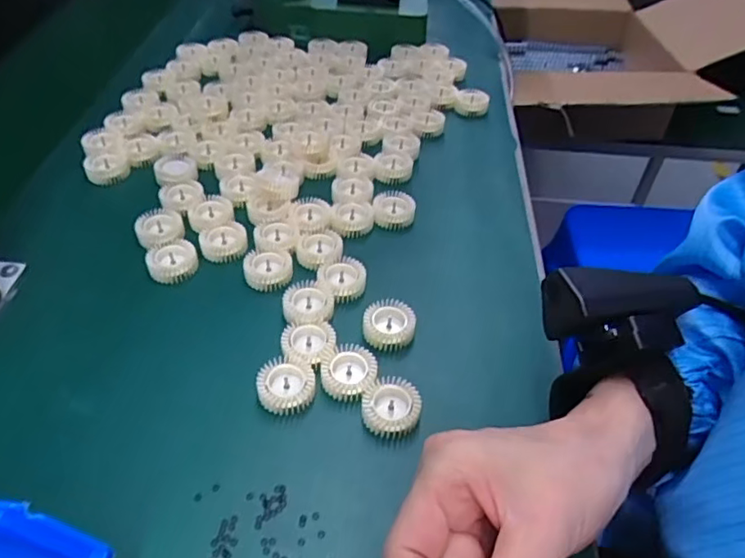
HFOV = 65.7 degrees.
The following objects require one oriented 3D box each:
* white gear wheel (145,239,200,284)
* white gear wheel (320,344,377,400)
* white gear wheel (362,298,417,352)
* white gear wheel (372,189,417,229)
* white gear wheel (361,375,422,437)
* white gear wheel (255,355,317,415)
[{"bbox_3d":[-0.132,-0.011,0.380,0.026,0.015,0.031,18,47,14],"label":"white gear wheel"},{"bbox_3d":[-0.014,0.052,0.327,0.031,0.011,0.029,2,45,-2],"label":"white gear wheel"},{"bbox_3d":[0.011,0.027,0.353,0.031,0.011,0.031,2,45,-2],"label":"white gear wheel"},{"bbox_3d":[0.016,-0.054,0.432,0.032,0.015,0.029,2,45,-1],"label":"white gear wheel"},{"bbox_3d":[0.010,0.069,0.315,0.031,0.012,0.030,2,45,-2],"label":"white gear wheel"},{"bbox_3d":[-0.048,0.059,0.323,0.031,0.012,0.031,2,45,-2],"label":"white gear wheel"}]

